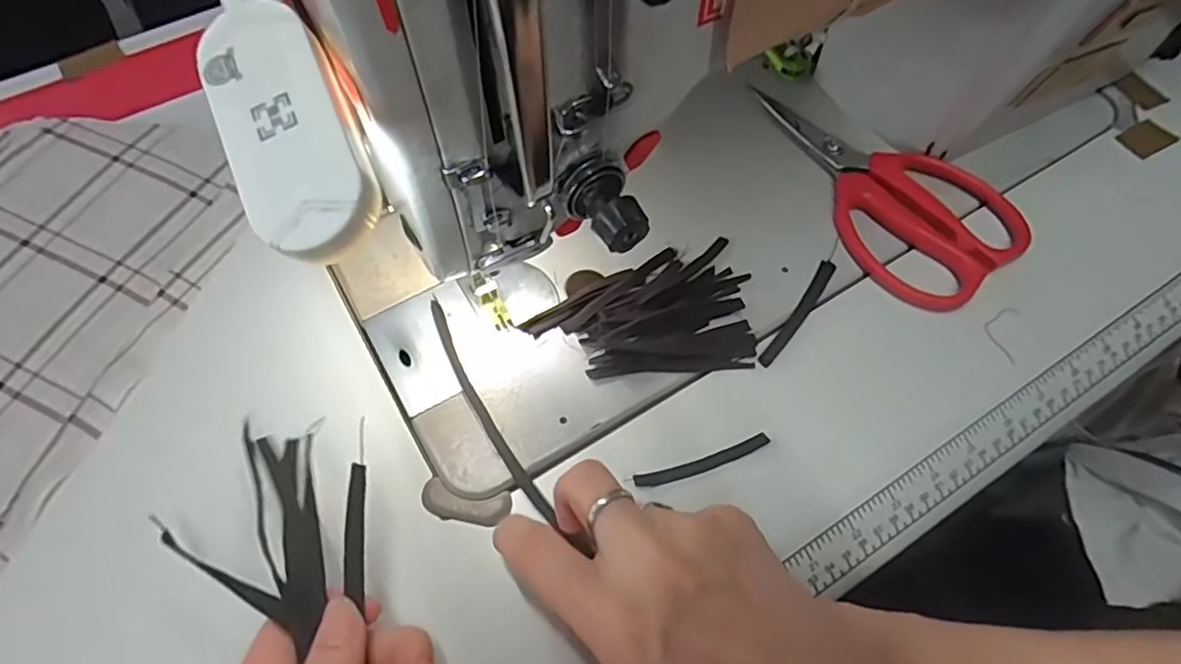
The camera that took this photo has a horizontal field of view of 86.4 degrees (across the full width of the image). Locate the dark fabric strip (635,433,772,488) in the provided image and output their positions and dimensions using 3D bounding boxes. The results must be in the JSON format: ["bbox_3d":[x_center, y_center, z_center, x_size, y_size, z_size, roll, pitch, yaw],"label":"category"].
[{"bbox_3d":[0.053,0.061,0.296,0.067,0.004,0.008,-17,63,-9],"label":"dark fabric strip"}]

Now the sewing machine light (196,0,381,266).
[{"bbox_3d":[-0.078,-0.052,0.161,0.031,0.020,0.077,-23,64,-13],"label":"sewing machine light"}]

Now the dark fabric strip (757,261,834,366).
[{"bbox_3d":[0.111,-0.011,0.332,0.009,0.004,0.075,32,66,16],"label":"dark fabric strip"}]

